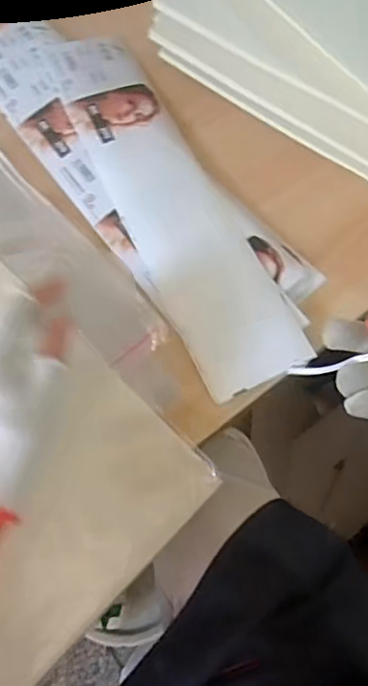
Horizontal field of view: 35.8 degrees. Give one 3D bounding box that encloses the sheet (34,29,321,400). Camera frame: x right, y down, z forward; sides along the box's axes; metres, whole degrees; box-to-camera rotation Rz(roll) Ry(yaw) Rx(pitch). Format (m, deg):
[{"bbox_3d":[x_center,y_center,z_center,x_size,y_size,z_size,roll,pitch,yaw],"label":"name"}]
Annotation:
[{"bbox_3d":[-0.018,-0.133,0.522,0.089,0.019,0.383,-26,74,-9],"label":"sheet"}]

